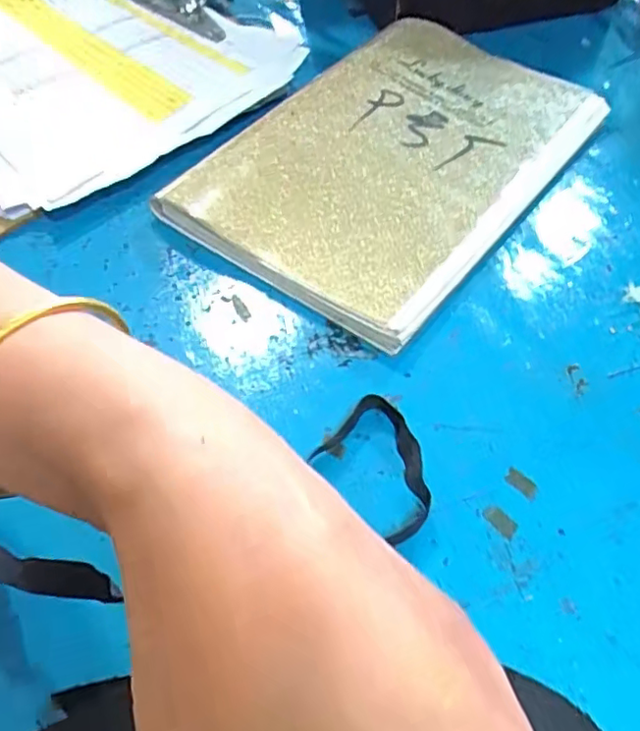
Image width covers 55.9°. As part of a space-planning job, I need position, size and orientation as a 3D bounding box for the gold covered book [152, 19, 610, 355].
[{"bbox_3d":[0.048,-0.133,0.375,0.170,0.019,0.249,32,63,22],"label":"gold covered book"}]

